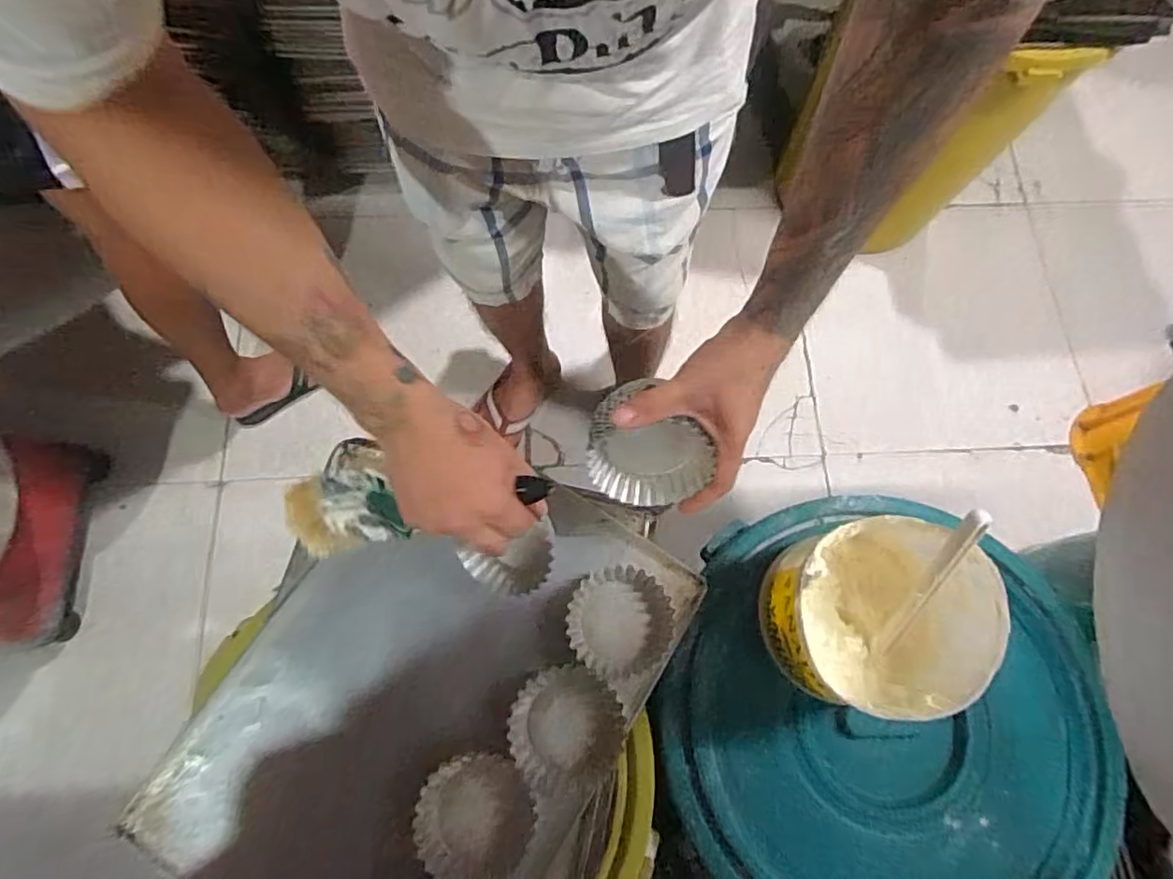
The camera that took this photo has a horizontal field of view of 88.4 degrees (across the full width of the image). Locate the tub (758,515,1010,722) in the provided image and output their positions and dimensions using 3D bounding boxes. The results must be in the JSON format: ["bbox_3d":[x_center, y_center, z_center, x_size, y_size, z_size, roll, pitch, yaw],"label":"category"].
[{"bbox_3d":[0.251,0.157,0.543,0.159,0.142,0.152,0,73,-1],"label":"tub"}]

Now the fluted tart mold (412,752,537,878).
[{"bbox_3d":[-0.095,0.318,0.506,0.094,0.013,0.096,-34,77,-11],"label":"fluted tart mold"}]

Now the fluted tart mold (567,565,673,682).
[{"bbox_3d":[0.032,0.170,0.567,0.095,0.025,0.096,0,73,-1],"label":"fluted tart mold"}]

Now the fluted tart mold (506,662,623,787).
[{"bbox_3d":[-0.018,0.252,0.531,0.097,0.022,0.095,-6,73,-3],"label":"fluted tart mold"}]

